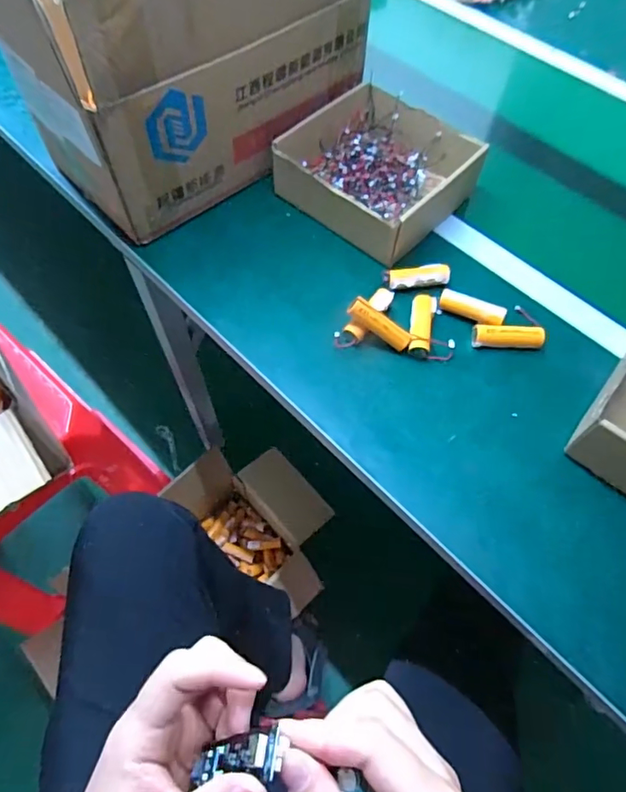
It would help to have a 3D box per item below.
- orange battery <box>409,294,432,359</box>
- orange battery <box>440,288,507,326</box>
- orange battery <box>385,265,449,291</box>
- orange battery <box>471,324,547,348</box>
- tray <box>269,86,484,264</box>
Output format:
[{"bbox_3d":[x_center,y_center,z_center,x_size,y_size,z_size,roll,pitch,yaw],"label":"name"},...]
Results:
[{"bbox_3d":[0.116,-0.075,0.549,0.021,0.020,0.078,8,62,5],"label":"orange battery"},{"bbox_3d":[0.174,-0.095,0.556,0.070,0.022,0.019,25,65,14],"label":"orange battery"},{"bbox_3d":[0.119,-0.134,0.581,0.074,0.017,0.023,-9,62,-4],"label":"orange battery"},{"bbox_3d":[0.208,-0.062,0.545,0.071,0.024,0.022,4,62,3],"label":"orange battery"},{"bbox_3d":[0.085,-0.286,0.644,0.196,0.070,0.198,39,69,19],"label":"tray"}]

